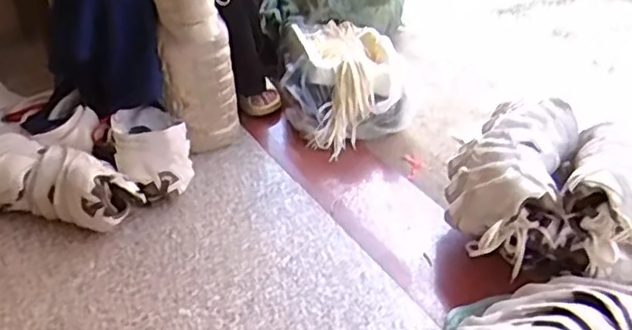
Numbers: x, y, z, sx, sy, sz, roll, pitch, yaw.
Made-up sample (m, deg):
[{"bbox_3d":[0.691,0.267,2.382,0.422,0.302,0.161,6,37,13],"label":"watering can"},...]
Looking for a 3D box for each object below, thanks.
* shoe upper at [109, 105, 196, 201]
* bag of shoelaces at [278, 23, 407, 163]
[{"bbox_3d":[-0.355,-0.029,1.371,0.156,0.106,0.246,-13,37,-18],"label":"shoe upper"},{"bbox_3d":[0.079,-0.214,1.638,0.328,0.189,0.437,0,34,-4],"label":"bag of shoelaces"}]

